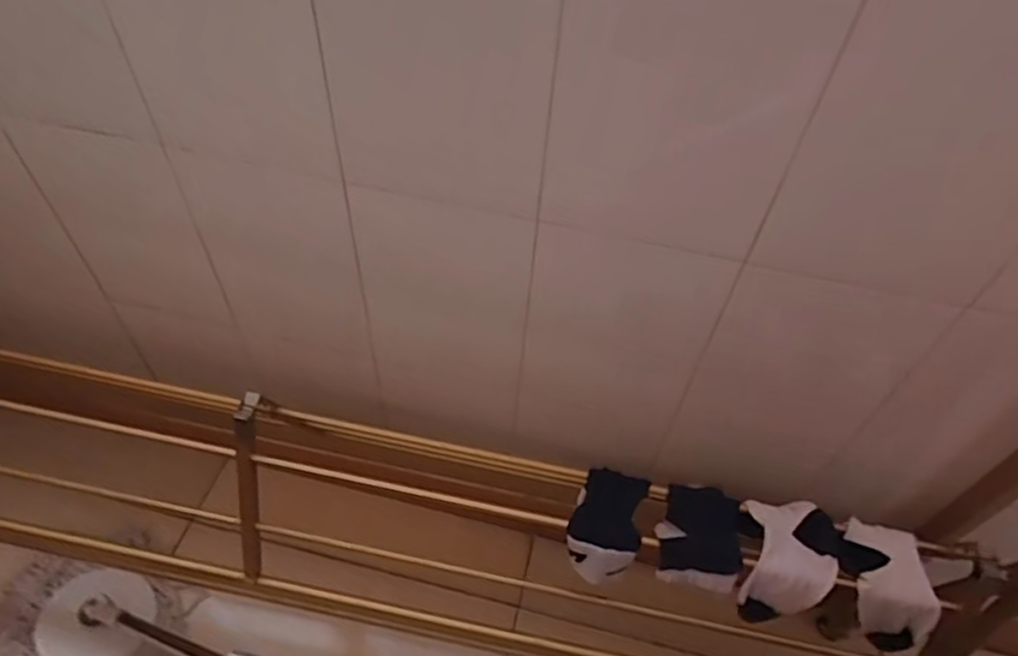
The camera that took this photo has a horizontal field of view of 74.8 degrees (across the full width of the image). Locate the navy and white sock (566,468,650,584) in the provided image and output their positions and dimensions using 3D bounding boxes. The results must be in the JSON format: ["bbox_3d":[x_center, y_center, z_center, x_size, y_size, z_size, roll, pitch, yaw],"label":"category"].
[{"bbox_3d":[0.110,0.221,0.752,0.074,0.043,0.114,18,52,10],"label":"navy and white sock"}]

